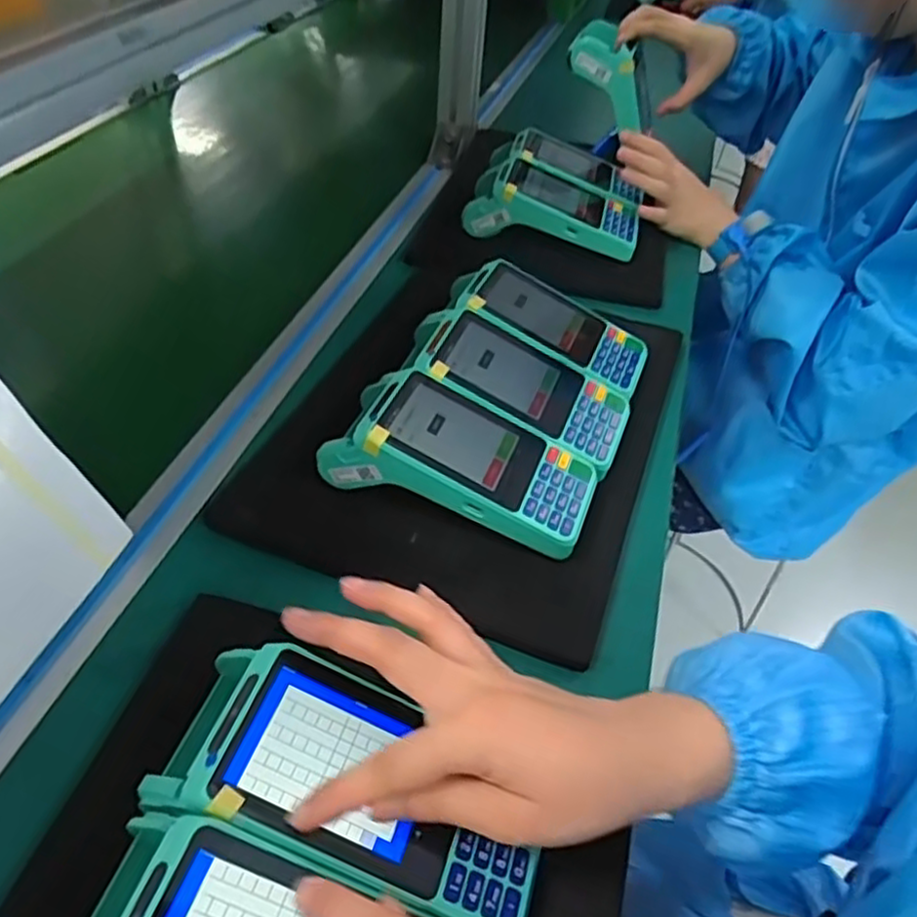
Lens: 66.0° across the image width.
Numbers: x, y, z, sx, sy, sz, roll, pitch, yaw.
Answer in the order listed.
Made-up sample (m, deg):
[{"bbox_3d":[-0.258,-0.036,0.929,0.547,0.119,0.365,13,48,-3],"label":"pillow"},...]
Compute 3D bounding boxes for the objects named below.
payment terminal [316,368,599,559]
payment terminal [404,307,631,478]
[{"bbox_3d":[0.004,-0.004,0.456,0.168,0.049,0.078,19,47,11],"label":"payment terminal"},{"bbox_3d":[0.038,-0.050,0.516,0.169,0.045,0.082,29,49,4],"label":"payment terminal"}]

